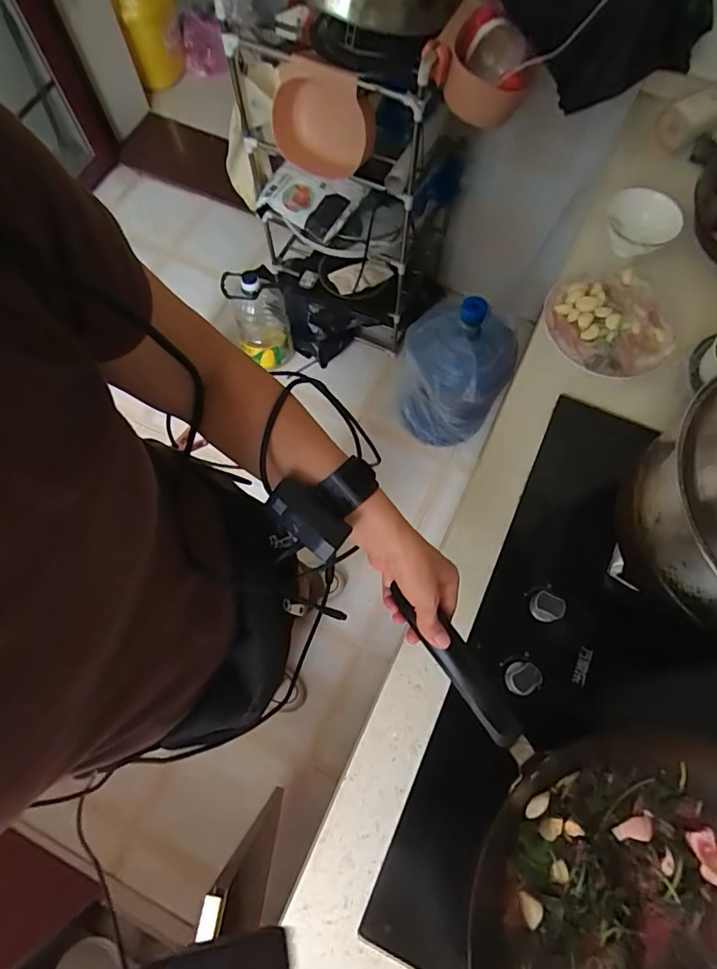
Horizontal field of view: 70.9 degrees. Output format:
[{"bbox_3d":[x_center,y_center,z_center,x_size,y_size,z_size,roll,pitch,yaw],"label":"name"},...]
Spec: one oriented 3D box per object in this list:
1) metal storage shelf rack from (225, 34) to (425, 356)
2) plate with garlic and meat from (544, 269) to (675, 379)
[{"bbox_3d":[-0.069,-0.682,1.321,0.394,0.771,0.239,5,71,3],"label":"metal storage shelf rack"},{"bbox_3d":[0.400,-0.251,0.790,0.171,0.044,0.176,0,71,1],"label":"plate with garlic and meat"}]

